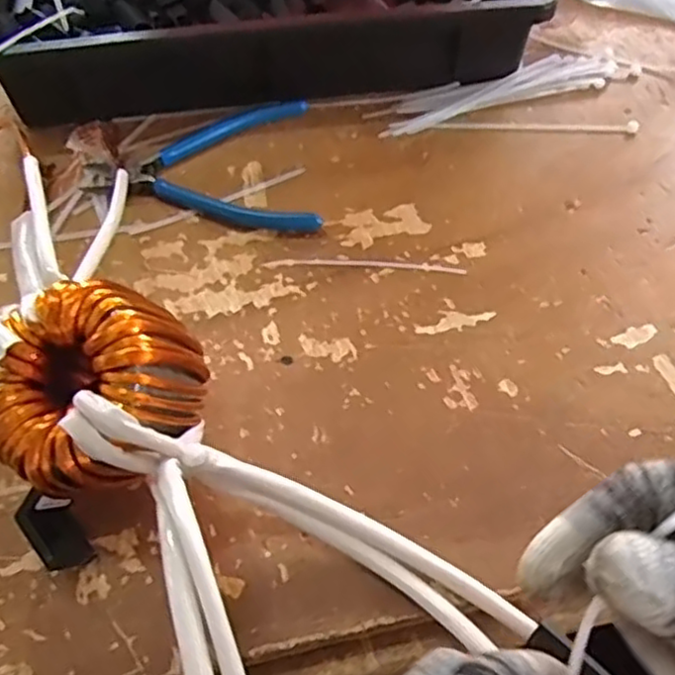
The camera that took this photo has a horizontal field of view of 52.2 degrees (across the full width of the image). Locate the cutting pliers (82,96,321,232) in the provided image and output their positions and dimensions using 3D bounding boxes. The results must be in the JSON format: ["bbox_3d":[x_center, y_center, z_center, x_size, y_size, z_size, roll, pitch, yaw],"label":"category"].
[{"bbox_3d":[-0.082,-0.113,0.438,0.146,0.011,0.115,3,53,2],"label":"cutting pliers"}]

